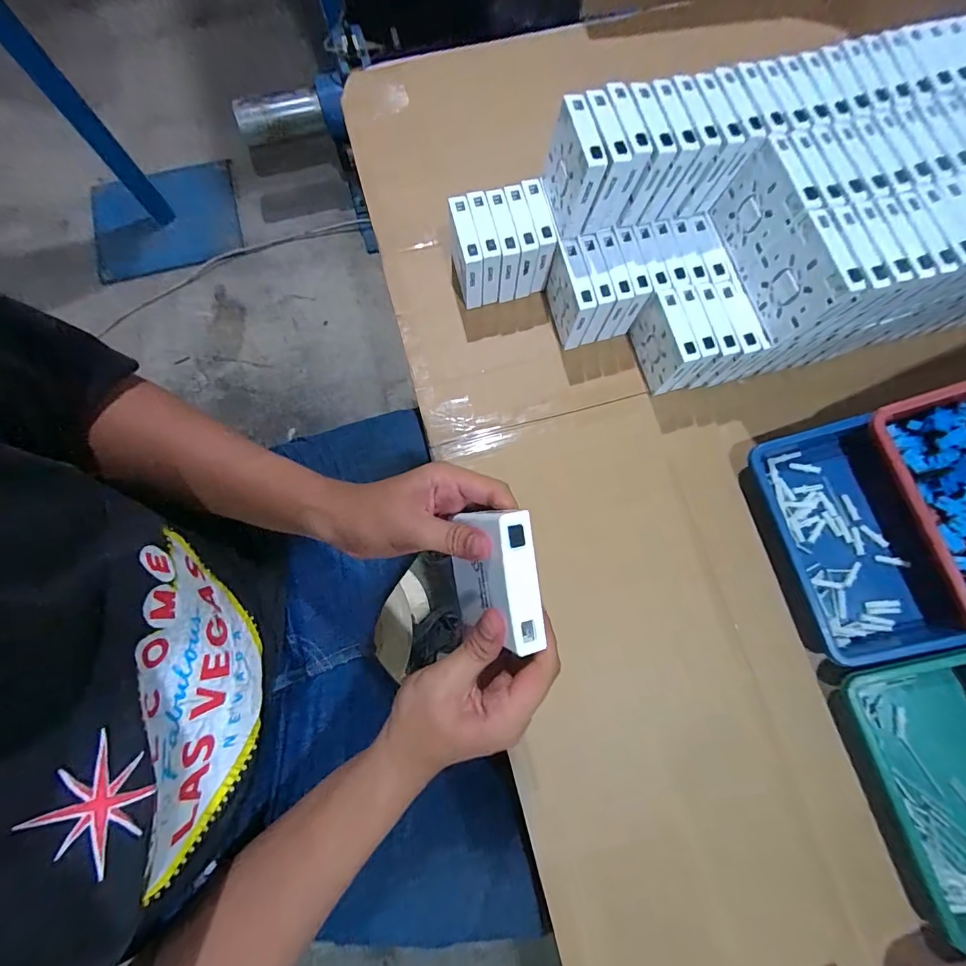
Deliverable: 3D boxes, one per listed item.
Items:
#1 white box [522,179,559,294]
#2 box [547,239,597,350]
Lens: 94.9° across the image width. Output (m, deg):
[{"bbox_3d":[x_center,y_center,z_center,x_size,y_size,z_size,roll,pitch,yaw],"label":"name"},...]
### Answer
[{"bbox_3d":[0.063,-0.293,0.531,0.023,0.083,0.085,-12,78,-3],"label":"white box"},{"bbox_3d":[0.100,-0.216,0.515,0.026,0.081,0.089,-12,78,-3],"label":"box"}]

